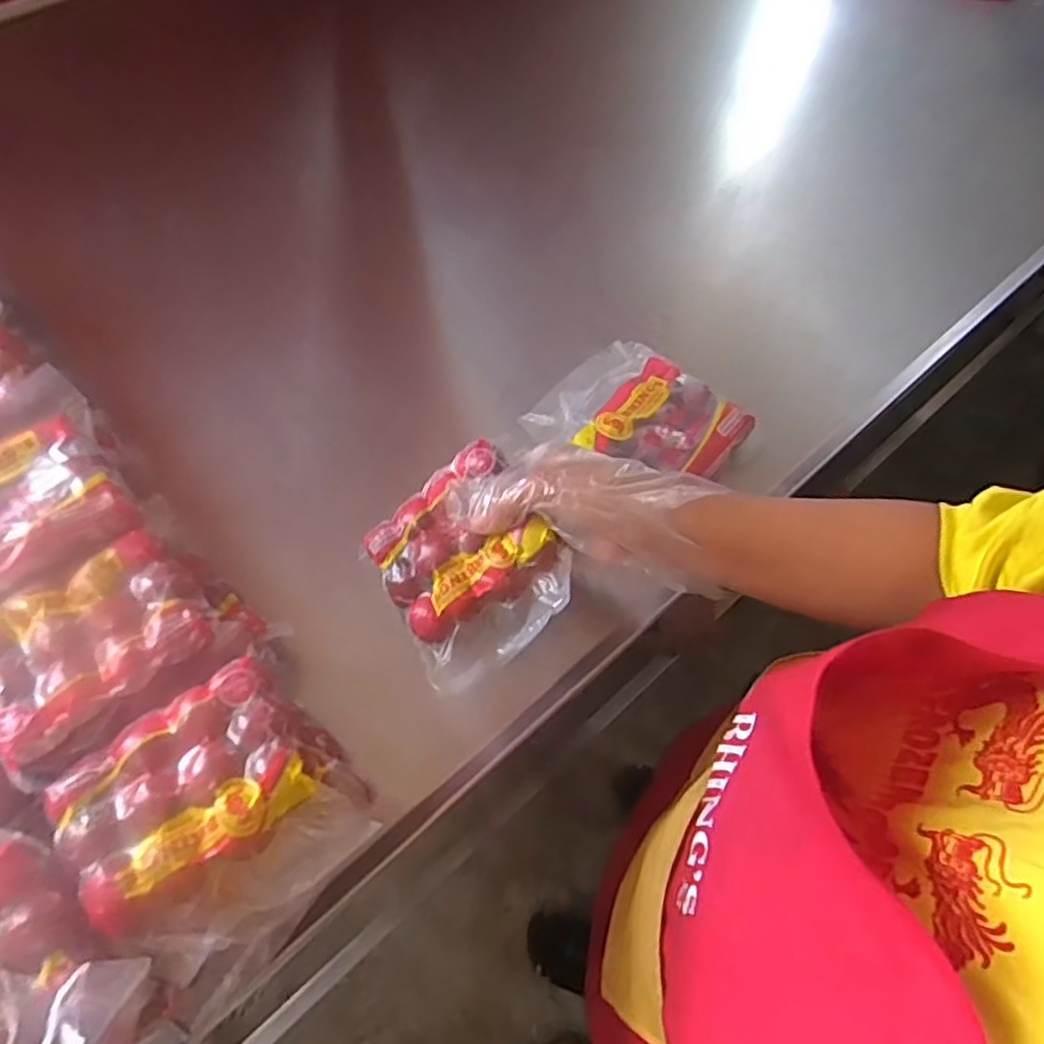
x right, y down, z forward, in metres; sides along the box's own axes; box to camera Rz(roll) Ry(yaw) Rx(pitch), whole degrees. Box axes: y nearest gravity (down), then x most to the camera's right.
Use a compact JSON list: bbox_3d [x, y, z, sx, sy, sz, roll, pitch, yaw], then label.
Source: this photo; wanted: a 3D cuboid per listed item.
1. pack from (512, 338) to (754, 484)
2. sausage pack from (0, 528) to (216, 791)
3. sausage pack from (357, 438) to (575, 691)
[{"bbox_3d":[0.093,-0.083,0.566,0.143,0.025,0.126,40,67,17],"label":"pack"},{"bbox_3d":[-0.246,0.066,0.396,0.121,0.025,0.098,-39,70,-20],"label":"sausage pack"},{"bbox_3d":[-0.038,0.027,0.462,0.117,0.026,0.128,-41,75,13],"label":"sausage pack"}]

